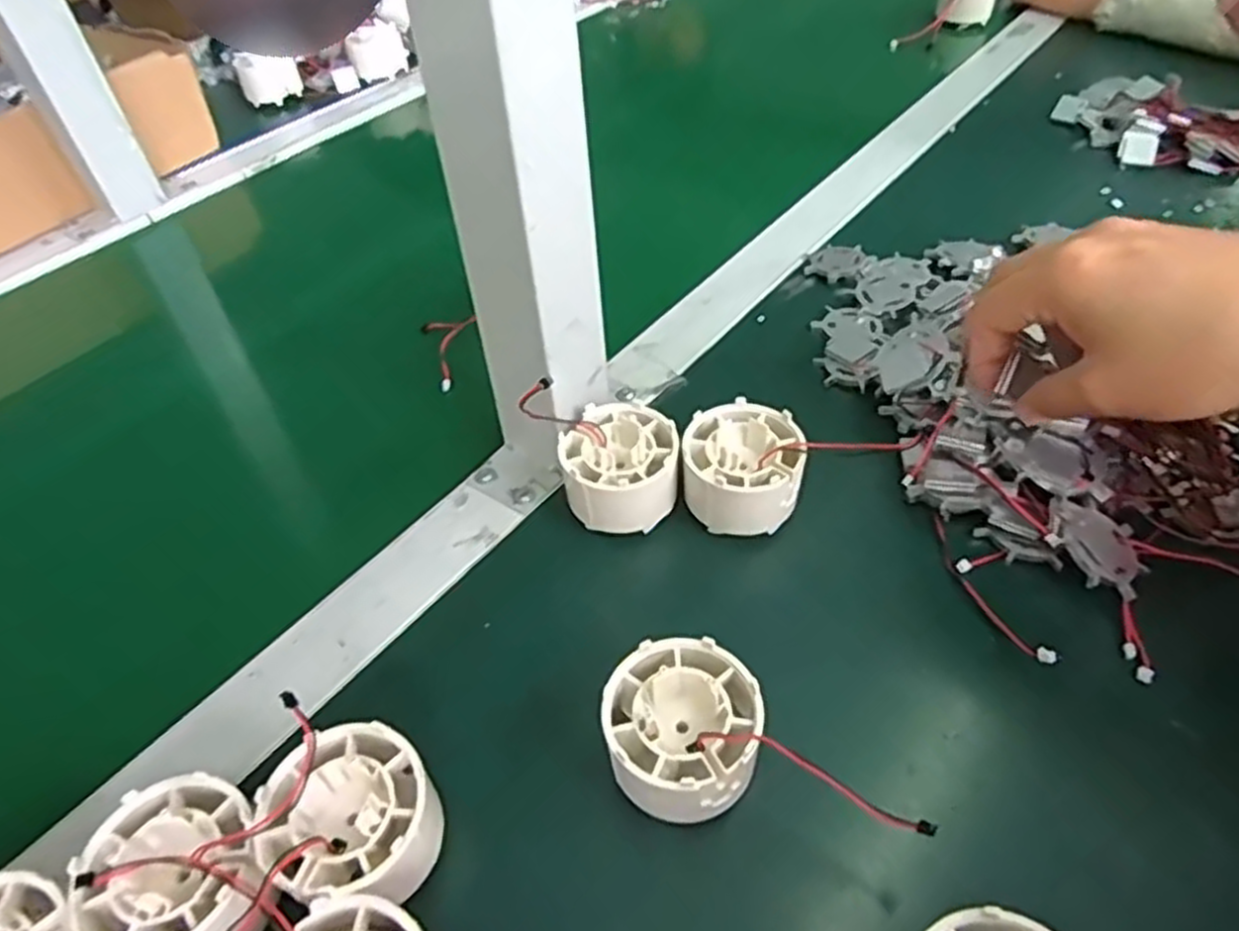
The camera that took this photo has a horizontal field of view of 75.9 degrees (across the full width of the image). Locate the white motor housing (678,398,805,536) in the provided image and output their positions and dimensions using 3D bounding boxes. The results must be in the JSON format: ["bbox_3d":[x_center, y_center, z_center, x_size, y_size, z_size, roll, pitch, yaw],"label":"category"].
[{"bbox_3d":[0.053,0.003,0.350,0.050,0.034,0.055,-3,47,3],"label":"white motor housing"}]

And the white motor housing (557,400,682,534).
[{"bbox_3d":[0.001,0.003,0.356,0.052,0.034,0.056,-3,47,3],"label":"white motor housing"}]

